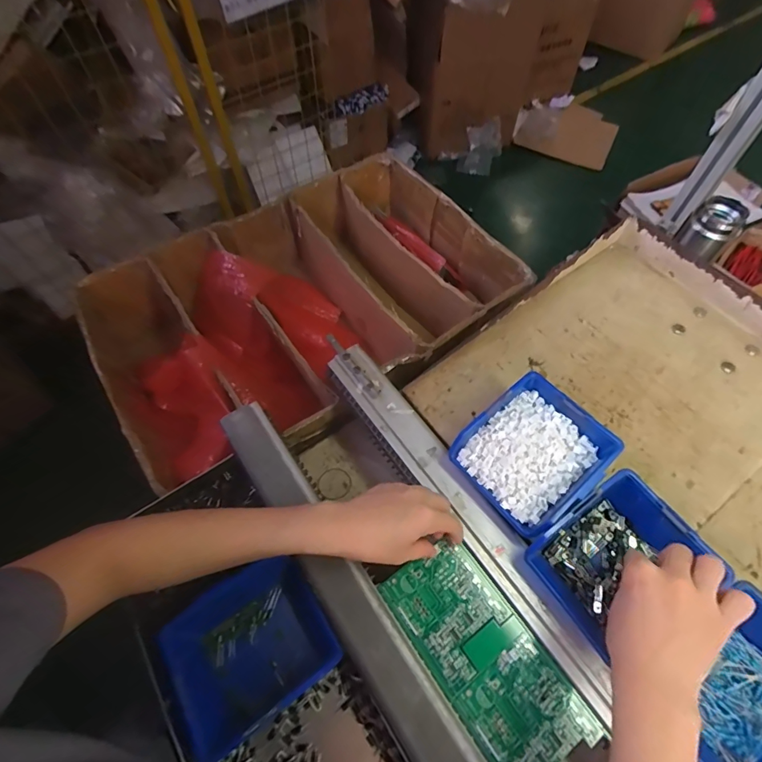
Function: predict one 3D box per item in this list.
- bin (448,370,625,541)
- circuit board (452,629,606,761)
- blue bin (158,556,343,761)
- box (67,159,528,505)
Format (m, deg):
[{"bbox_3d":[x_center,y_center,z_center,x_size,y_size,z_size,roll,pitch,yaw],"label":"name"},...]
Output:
[{"bbox_3d":[0.156,0.077,0.449,0.130,0.056,0.120,-38,66,-19],"label":"bin"},{"bbox_3d":[0.131,0.297,0.369,0.094,0.005,0.108,-33,65,-17],"label":"circuit board"},{"bbox_3d":[-0.125,0.255,0.412,0.144,0.070,0.118,-32,65,-17],"label":"blue bin"},{"bbox_3d":[-0.117,-0.118,0.720,0.644,0.172,0.398,-29,64,-15],"label":"box"}]

